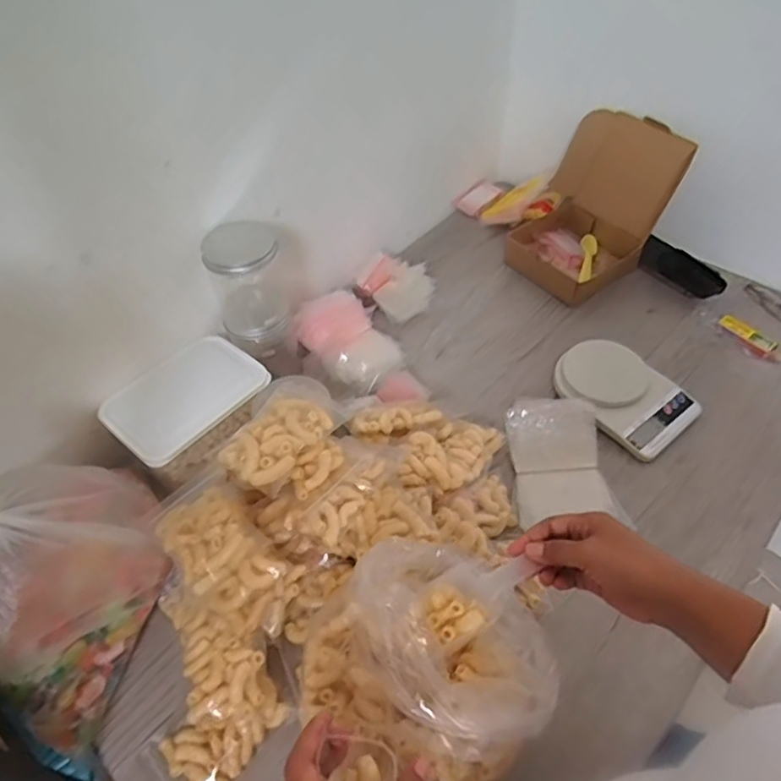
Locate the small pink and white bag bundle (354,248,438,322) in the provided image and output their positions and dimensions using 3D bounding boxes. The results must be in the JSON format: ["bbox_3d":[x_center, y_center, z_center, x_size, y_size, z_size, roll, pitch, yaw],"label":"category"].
[{"bbox_3d":[0.006,-0.166,0.968,0.111,0.066,0.080,36,60,28],"label":"small pink and white bag bundle"}]

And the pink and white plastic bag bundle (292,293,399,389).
[{"bbox_3d":[-0.057,-0.076,0.899,0.162,0.043,0.127,35,59,27],"label":"pink and white plastic bag bundle"}]

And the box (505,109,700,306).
[{"bbox_3d":[0.320,-0.296,0.976,0.195,0.189,0.240,29,57,24],"label":"box"}]

